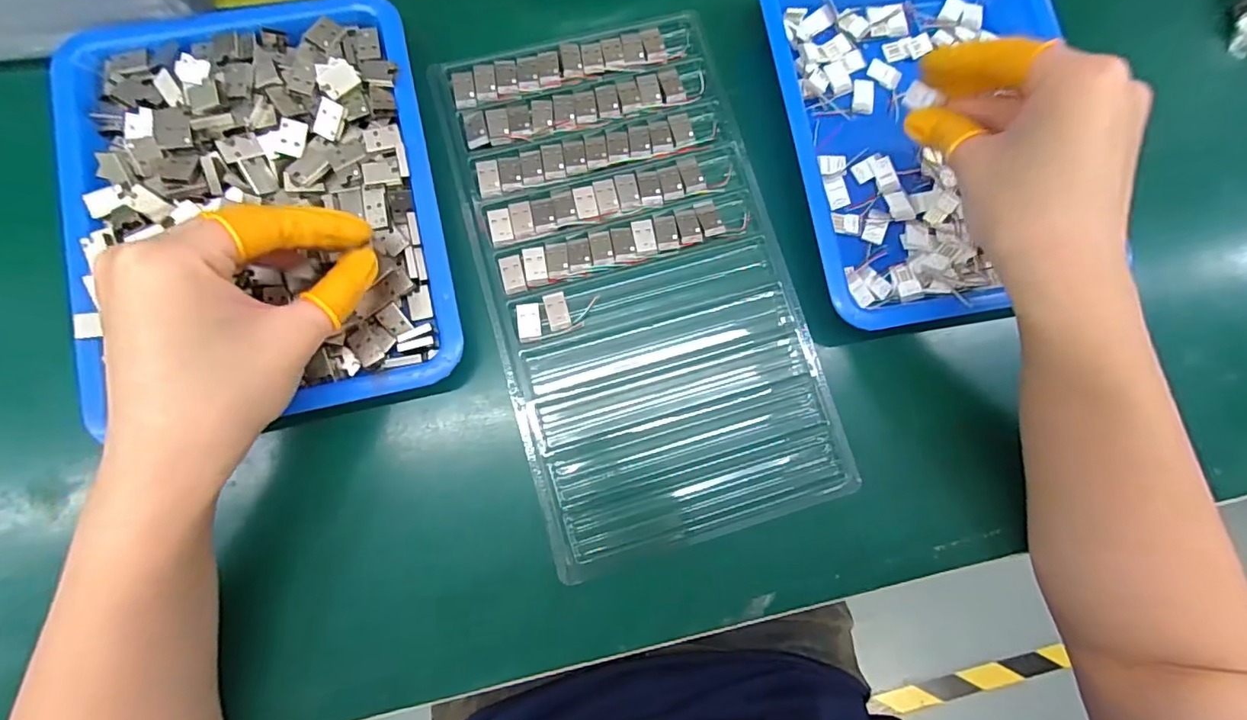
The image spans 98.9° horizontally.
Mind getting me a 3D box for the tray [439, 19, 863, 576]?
[{"bbox_3d":[0.008,-0.046,0.294,0.159,0.014,0.288,-15,85,-6],"label":"tray"}]

